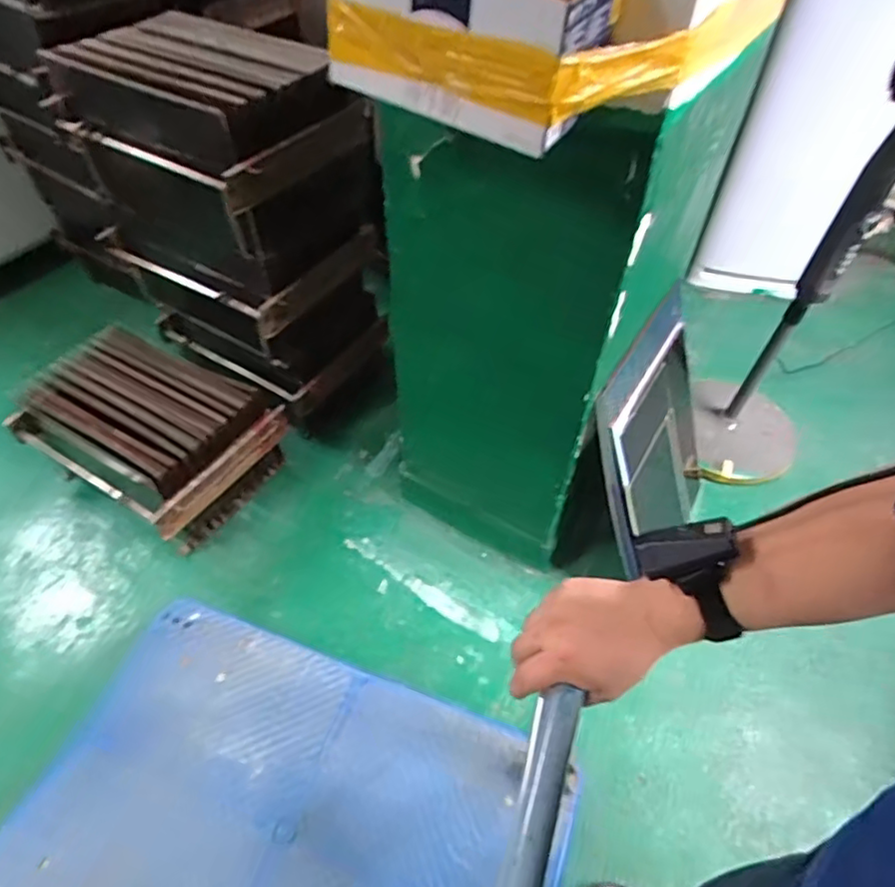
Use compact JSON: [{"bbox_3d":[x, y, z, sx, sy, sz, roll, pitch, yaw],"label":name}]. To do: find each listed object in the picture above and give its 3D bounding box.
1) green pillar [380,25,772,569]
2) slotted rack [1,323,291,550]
[{"bbox_3d":[0.167,-0.237,1.305,0.458,1.016,0.451,25,54,19],"label":"green pillar"},{"bbox_3d":[-0.741,-0.016,1.595,0.524,0.316,0.399,24,53,18],"label":"slotted rack"}]

